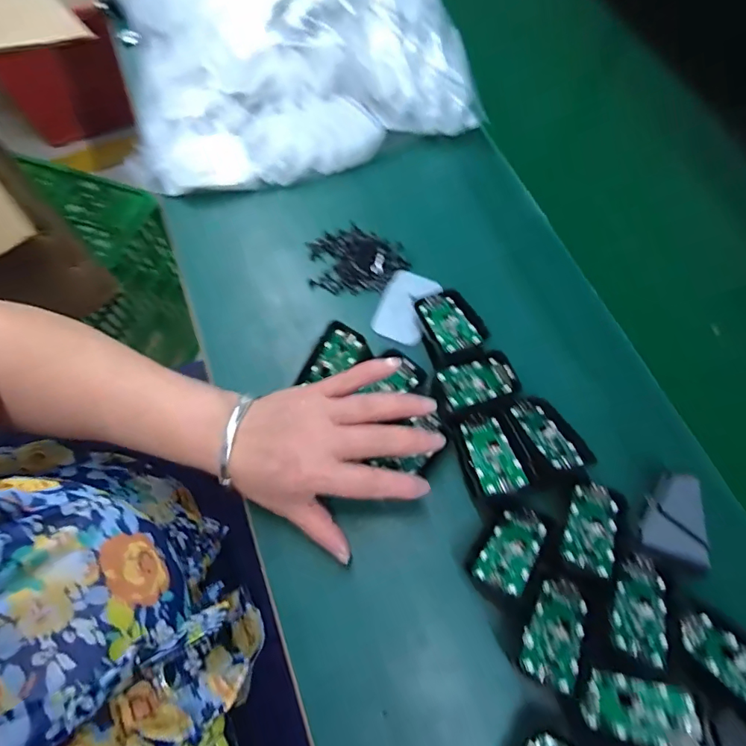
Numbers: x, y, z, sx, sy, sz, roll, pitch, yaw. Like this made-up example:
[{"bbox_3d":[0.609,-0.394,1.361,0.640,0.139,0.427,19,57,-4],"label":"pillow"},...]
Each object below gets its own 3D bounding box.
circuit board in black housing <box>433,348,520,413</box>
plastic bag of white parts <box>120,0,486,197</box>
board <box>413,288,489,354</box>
[{"bbox_3d":[0.082,0.005,0.359,0.067,0.012,0.039,-23,69,-8],"label":"circuit board in black housing"},{"bbox_3d":[-0.082,-0.333,0.478,0.342,0.110,0.249,-11,68,-4],"label":"plastic bag of white parts"},{"bbox_3d":[0.065,-0.044,0.384,0.040,0.007,0.065,-24,53,-2],"label":"board"}]

